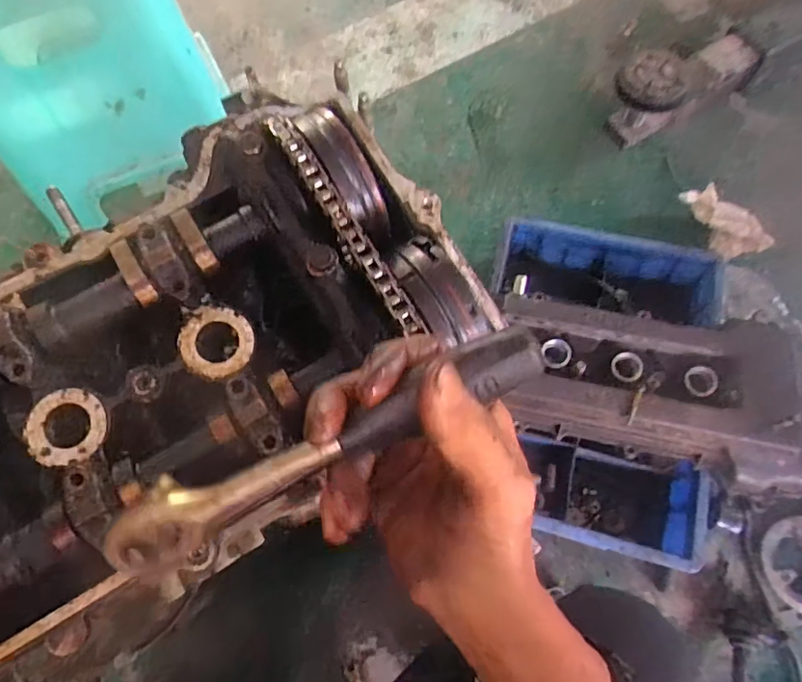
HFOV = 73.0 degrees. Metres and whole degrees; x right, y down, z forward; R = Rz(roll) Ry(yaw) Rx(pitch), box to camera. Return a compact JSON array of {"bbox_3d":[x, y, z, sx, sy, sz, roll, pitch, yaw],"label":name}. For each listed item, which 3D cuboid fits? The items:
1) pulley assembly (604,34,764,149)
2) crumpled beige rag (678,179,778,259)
[{"bbox_3d":[0.462,-0.436,0.888,0.288,0.115,0.095,-30,70,-11],"label":"pulley assembly"},{"bbox_3d":[0.519,-0.190,0.876,0.048,0.115,0.153,-29,70,-10],"label":"crumpled beige rag"}]

